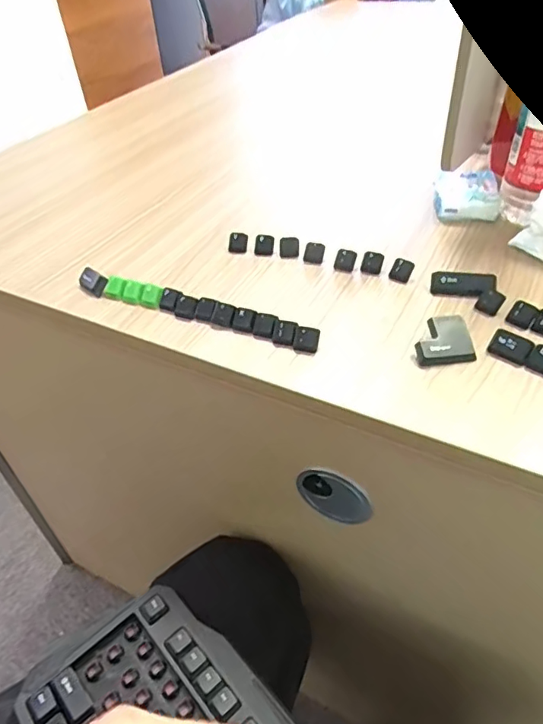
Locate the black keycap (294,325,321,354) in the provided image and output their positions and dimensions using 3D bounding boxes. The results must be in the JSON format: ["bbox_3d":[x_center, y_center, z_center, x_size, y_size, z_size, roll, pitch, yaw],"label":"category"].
[{"bbox_3d":[0.026,-0.017,0.382,0.018,0.013,0.014,4,44,9],"label":"black keycap"}]

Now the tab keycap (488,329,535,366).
[{"bbox_3d":[0.167,-0.011,0.362,0.026,0.014,0.013,28,53,30],"label":"tab keycap"}]

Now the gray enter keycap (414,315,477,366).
[{"bbox_3d":[0.122,-0.015,0.369,0.039,0.017,0.033,-6,43,-1],"label":"gray enter keycap"}]

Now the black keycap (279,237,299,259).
[{"bbox_3d":[0.016,-0.107,0.482,0.018,0.013,0.018,-3,43,3],"label":"black keycap"}]

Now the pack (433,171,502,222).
[{"bbox_3d":[0.195,-0.167,0.524,0.060,0.022,0.065,2,44,8],"label":"pack"}]

